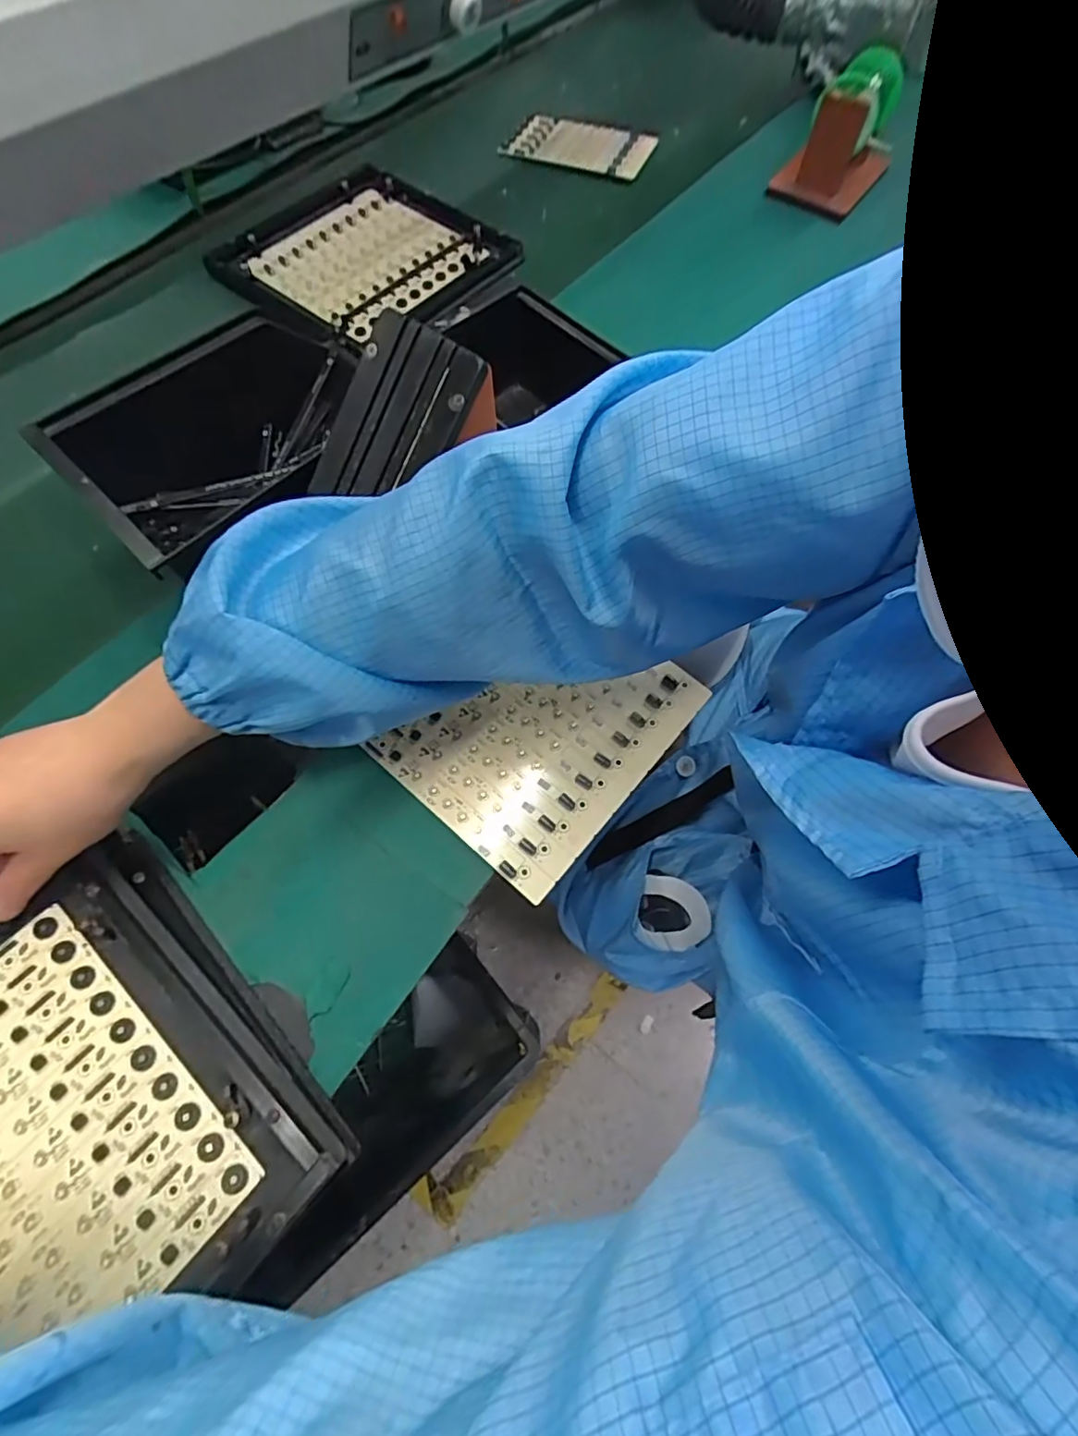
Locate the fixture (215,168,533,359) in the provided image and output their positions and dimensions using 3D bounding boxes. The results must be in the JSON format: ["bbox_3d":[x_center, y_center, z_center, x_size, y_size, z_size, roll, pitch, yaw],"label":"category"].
[{"bbox_3d":[-0.192,-0.506,0.645,0.248,0.025,0.258,39,72,15],"label":"fixture"}]

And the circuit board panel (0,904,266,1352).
[{"bbox_3d":[-0.273,0.231,0.288,0.191,0.010,0.184,40,72,15],"label":"circuit board panel"}]

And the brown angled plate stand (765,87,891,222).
[{"bbox_3d":[0.333,-0.643,0.667,0.098,0.082,0.060,41,72,16],"label":"brown angled plate stand"}]

